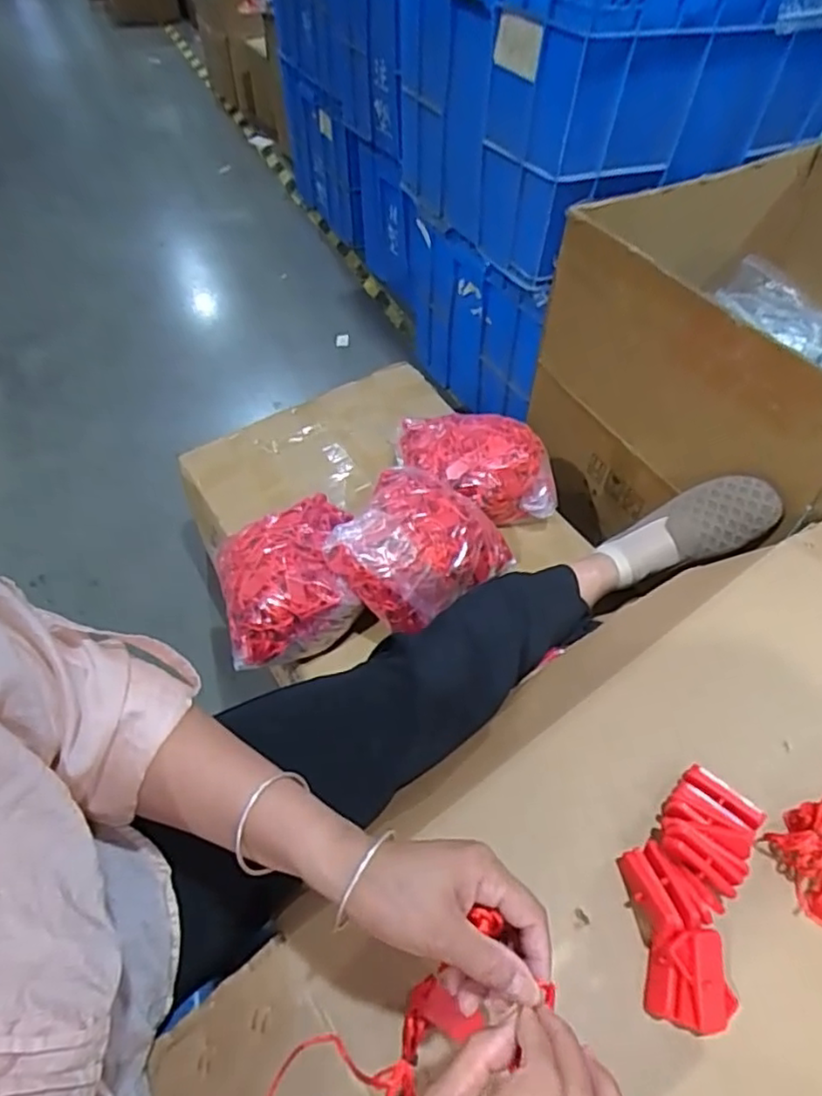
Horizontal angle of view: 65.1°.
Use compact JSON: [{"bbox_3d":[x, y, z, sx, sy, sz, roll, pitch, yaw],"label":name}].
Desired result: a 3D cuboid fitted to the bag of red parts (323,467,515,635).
[{"bbox_3d":[0.005,-0.011,0.809,0.176,0.109,0.207,31,59,23],"label":"bag of red parts"}]

